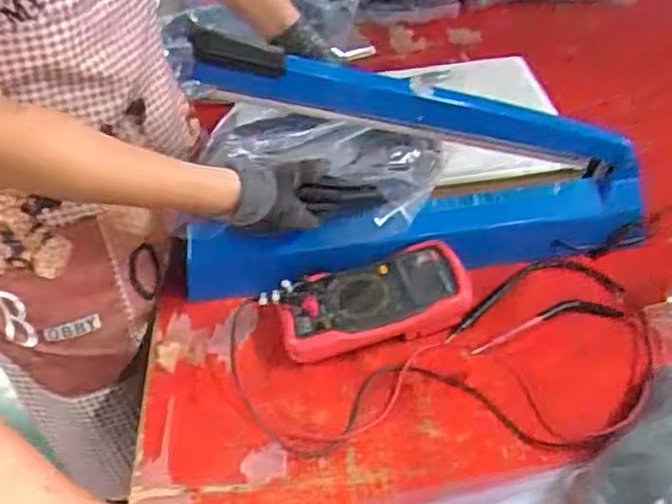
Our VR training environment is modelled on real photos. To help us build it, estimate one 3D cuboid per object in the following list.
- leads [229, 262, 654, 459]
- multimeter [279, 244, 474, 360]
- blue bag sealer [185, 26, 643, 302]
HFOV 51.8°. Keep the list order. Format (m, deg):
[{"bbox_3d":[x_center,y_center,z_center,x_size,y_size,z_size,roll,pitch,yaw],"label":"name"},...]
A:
[{"bbox_3d":[0.102,0.098,0.714,0.438,0.018,0.241,-1,43,5],"label":"leads"},{"bbox_3d":[0.041,0.054,0.736,0.199,0.056,0.095,-11,43,-5],"label":"multimeter"},{"bbox_3d":[0.082,-0.087,0.725,0.505,0.272,0.079,-4,42,2],"label":"blue bag sealer"}]

